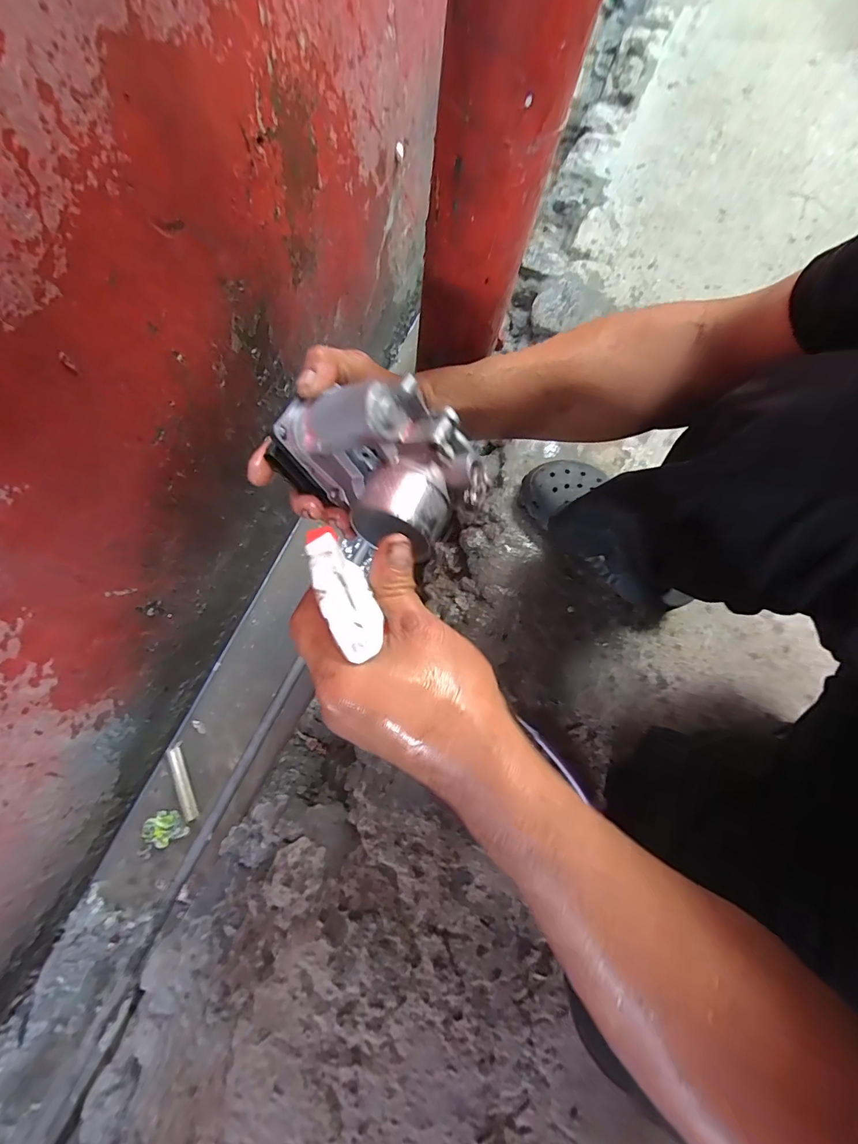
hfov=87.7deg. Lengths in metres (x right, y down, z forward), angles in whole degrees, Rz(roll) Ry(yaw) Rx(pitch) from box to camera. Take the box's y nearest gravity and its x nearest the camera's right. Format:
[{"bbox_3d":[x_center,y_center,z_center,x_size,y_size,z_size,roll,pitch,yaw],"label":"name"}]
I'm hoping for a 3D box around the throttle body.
[{"bbox_3d":[-0.034,-0.078,0.309,0.134,0.078,0.093,38,77,9],"label":"throttle body"}]

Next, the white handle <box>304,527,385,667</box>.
[{"bbox_3d":[-0.044,0.005,0.222,0.022,0.020,0.083,-24,48,-7],"label":"white handle"}]

